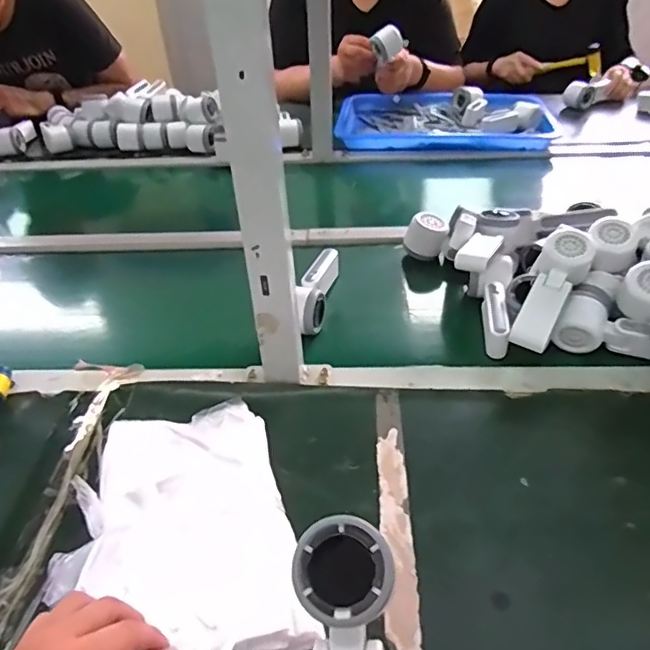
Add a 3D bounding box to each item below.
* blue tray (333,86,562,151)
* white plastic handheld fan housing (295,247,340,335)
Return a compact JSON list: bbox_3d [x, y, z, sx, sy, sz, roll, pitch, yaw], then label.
[{"bbox_3d":[0.269,-0.463,1.256,0.477,0.062,0.268,4,40,9],"label":"blue tray"},{"bbox_3d":[-0.009,-0.052,0.748,0.037,0.053,0.181,4,40,9],"label":"white plastic handheld fan housing"}]

